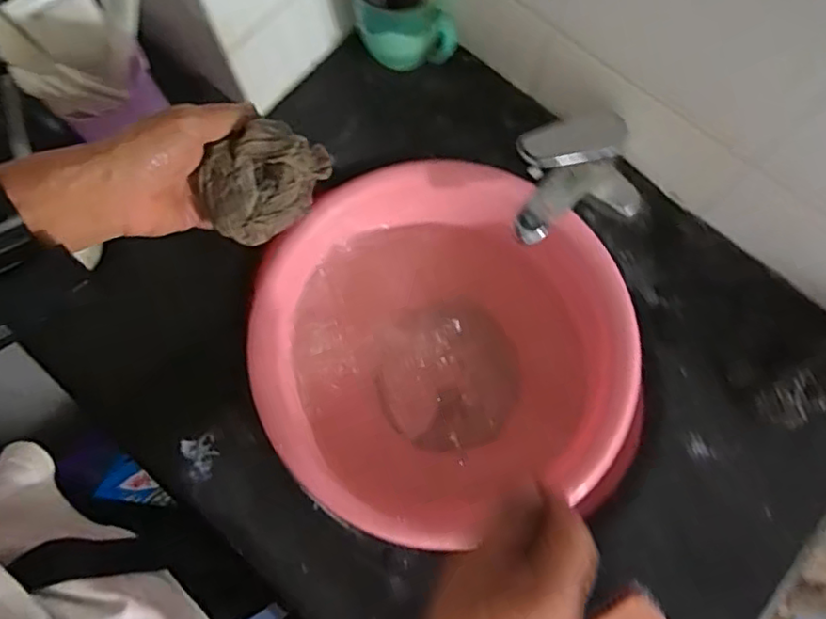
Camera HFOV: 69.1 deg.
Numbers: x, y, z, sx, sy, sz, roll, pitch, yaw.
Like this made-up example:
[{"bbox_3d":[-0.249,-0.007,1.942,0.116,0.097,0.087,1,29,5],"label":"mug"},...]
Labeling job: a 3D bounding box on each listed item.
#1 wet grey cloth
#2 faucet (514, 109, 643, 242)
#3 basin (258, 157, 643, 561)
[{"bbox_3d":[-0.110,-0.096,0.448,0.095,0.062,0.049,-38,77,-10],"label":"wet grey cloth"},{"bbox_3d":[0.139,-0.127,0.544,0.135,0.088,0.105,-23,75,-6],"label":"faucet"},{"bbox_3d":[0.041,0.032,0.589,0.311,0.106,0.330,0,74,0],"label":"basin"}]

